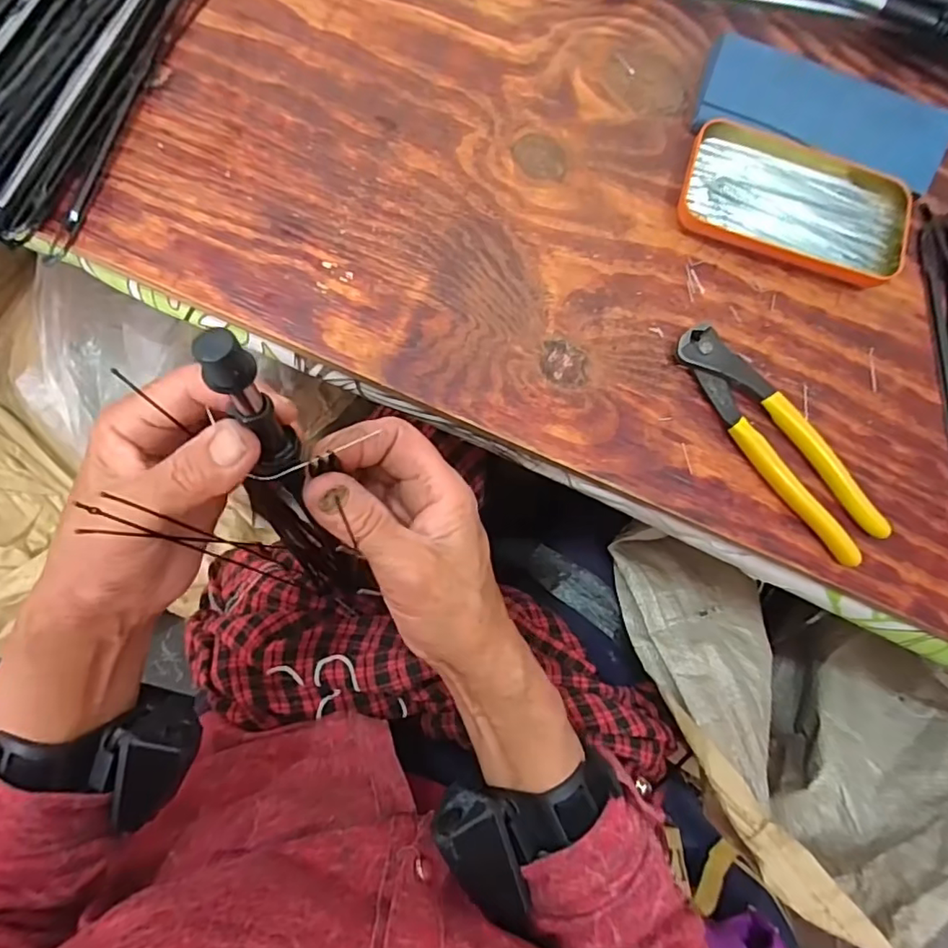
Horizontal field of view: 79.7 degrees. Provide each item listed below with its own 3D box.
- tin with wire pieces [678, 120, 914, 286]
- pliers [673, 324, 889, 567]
[{"bbox_3d":[0.206,-0.175,0.364,0.144,0.017,0.084,19,79,-3],"label":"tin with wire pieces"},{"bbox_3d":[0.181,-0.021,0.341,0.036,0.016,0.163,-36,86,-11],"label":"pliers"}]

